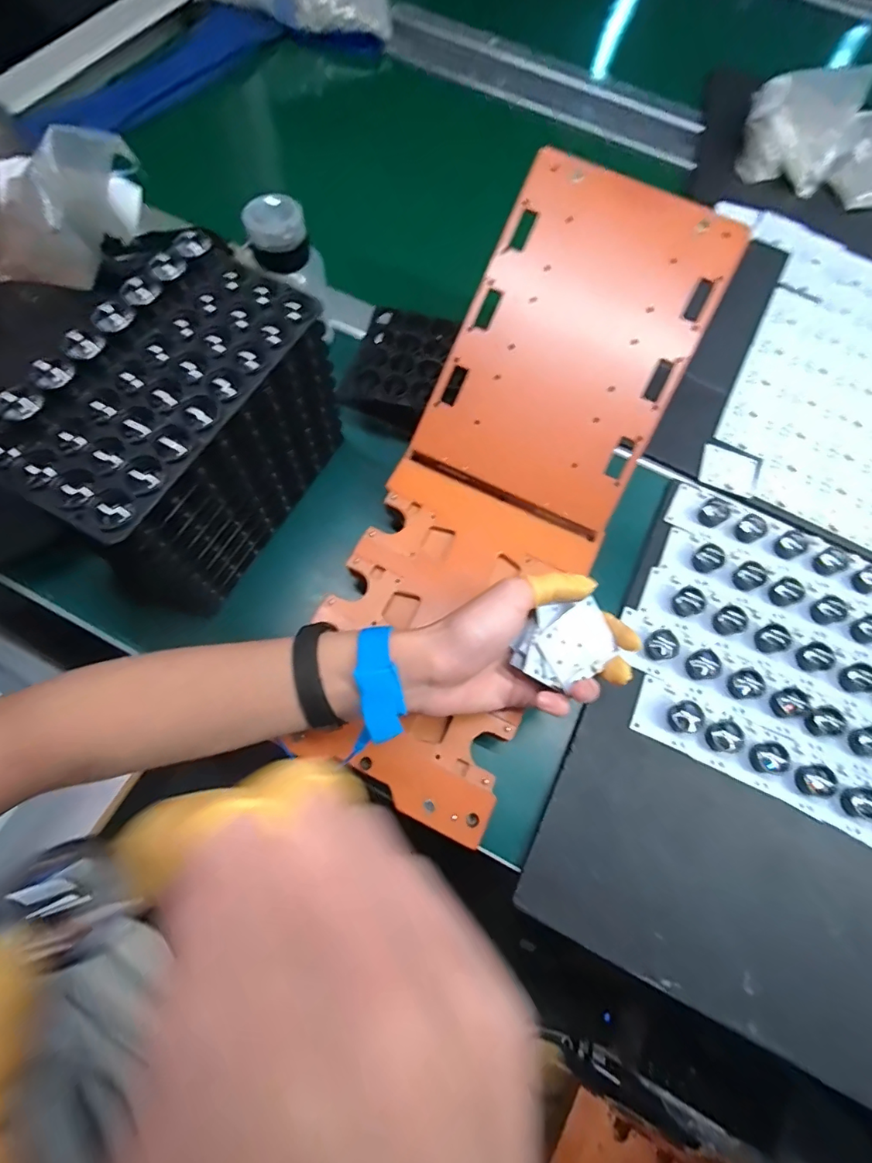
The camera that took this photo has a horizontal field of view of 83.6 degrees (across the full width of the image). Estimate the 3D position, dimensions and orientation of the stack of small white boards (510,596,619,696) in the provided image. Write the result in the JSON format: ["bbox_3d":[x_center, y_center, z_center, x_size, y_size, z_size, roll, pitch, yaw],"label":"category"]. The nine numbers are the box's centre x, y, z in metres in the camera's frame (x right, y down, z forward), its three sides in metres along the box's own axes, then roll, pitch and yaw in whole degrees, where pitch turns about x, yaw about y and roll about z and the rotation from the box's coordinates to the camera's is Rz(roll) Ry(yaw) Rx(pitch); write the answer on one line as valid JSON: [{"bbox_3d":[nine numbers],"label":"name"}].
[{"bbox_3d":[0.077,0.039,0.307,0.057,0.020,0.044,-19,95,-14],"label":"stack of small white boards"}]

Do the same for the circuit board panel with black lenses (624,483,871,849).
[{"bbox_3d":[0.381,0.108,0.366,0.470,0.022,0.216,27,72,7],"label":"circuit board panel with black lenses"}]

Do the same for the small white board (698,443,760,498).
[{"bbox_3d":[0.266,-0.100,0.441,0.049,0.004,0.046,20,71,5],"label":"small white board"}]

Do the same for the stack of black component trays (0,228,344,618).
[{"bbox_3d":[-0.158,-0.096,0.333,0.095,0.148,0.196,28,72,7],"label":"stack of black component trays"}]

